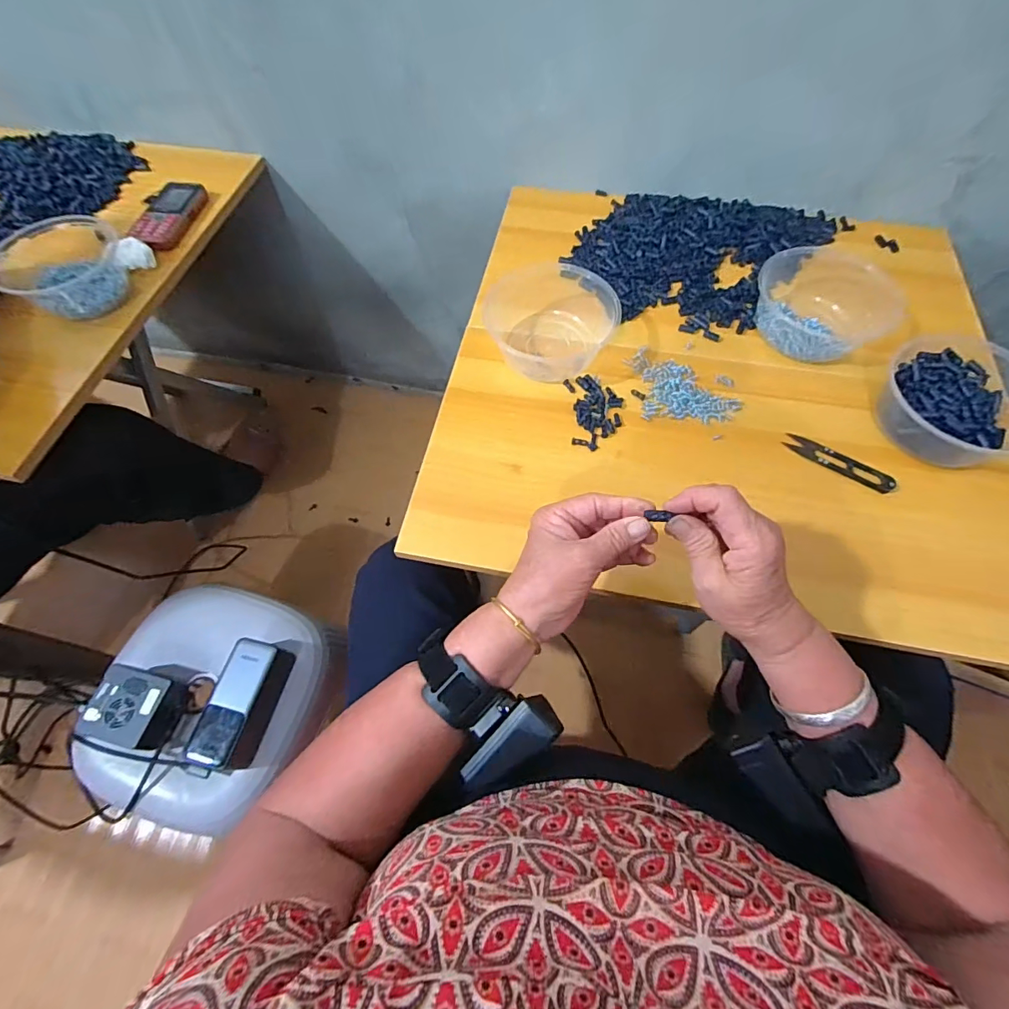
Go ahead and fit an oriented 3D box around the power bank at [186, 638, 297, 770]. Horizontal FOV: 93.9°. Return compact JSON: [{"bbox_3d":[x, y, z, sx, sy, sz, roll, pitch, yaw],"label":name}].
[{"bbox_3d":[-0.297,0.229,0.535,0.064,0.044,0.139,13,64,7],"label":"power bank"}]

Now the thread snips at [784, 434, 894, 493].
[{"bbox_3d":[0.330,-0.042,0.466,0.101,0.009,0.027,36,69,17],"label":"thread snips"}]

